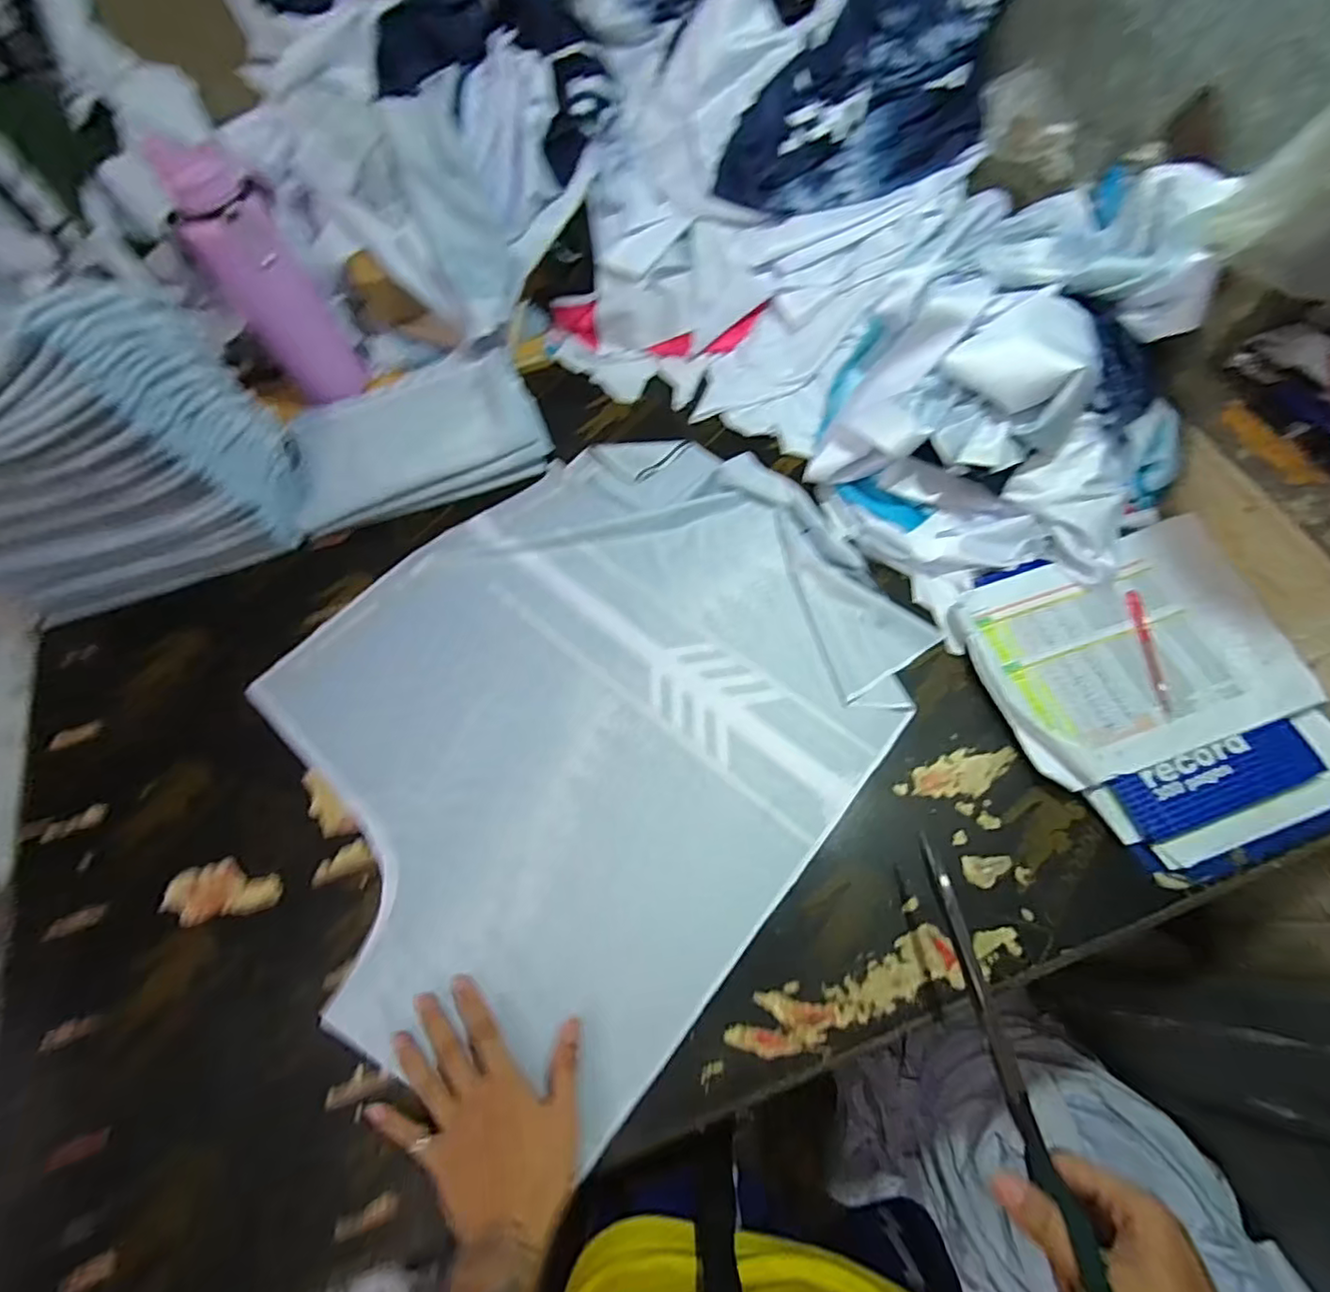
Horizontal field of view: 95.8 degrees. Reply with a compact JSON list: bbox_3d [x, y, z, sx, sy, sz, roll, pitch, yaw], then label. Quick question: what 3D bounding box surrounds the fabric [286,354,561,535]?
[{"bbox_3d":[-0.324,-0.271,0.772,0.311,0.055,0.204,-20,66,-8],"label":"fabric"}]

